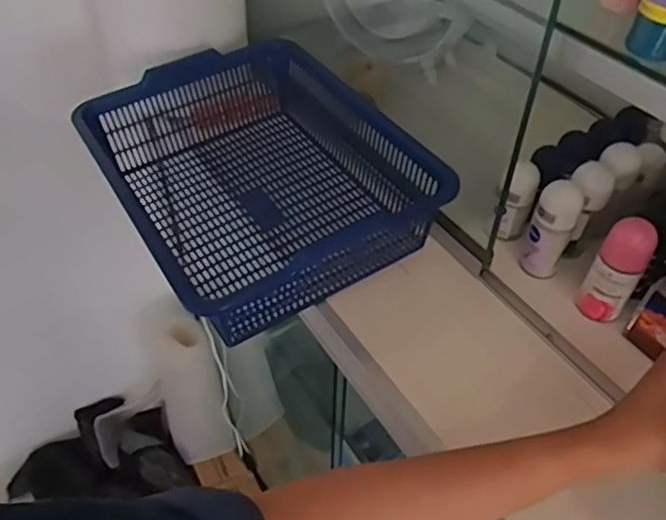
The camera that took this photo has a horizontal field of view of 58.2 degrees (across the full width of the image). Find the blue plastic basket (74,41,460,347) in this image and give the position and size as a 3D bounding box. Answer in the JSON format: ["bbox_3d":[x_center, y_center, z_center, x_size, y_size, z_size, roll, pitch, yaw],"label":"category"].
[{"bbox_3d":[-0.069,-0.089,0.626,0.274,0.106,0.331,-26,52,-22],"label":"blue plastic basket"}]

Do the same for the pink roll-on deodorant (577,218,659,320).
[{"bbox_3d":[0.248,0.011,0.524,0.037,0.099,0.031,33,56,27],"label":"pink roll-on deodorant"}]

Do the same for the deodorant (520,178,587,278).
[{"bbox_3d":[0.207,-0.027,0.568,0.035,0.091,0.042,27,53,22],"label":"deodorant"}]

